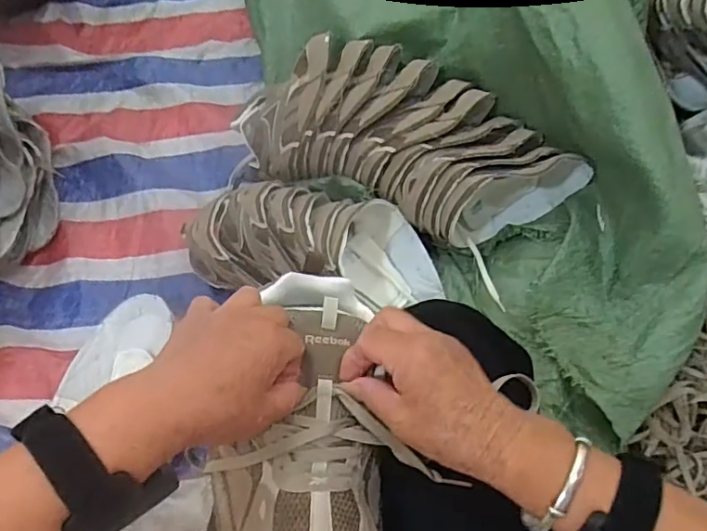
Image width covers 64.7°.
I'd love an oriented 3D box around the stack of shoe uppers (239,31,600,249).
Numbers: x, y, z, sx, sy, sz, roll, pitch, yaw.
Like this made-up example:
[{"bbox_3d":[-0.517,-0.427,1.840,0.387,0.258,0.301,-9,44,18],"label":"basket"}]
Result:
[{"bbox_3d":[0.095,-0.183,0.862,0.501,0.165,0.226,21,68,10],"label":"stack of shoe uppers"}]

